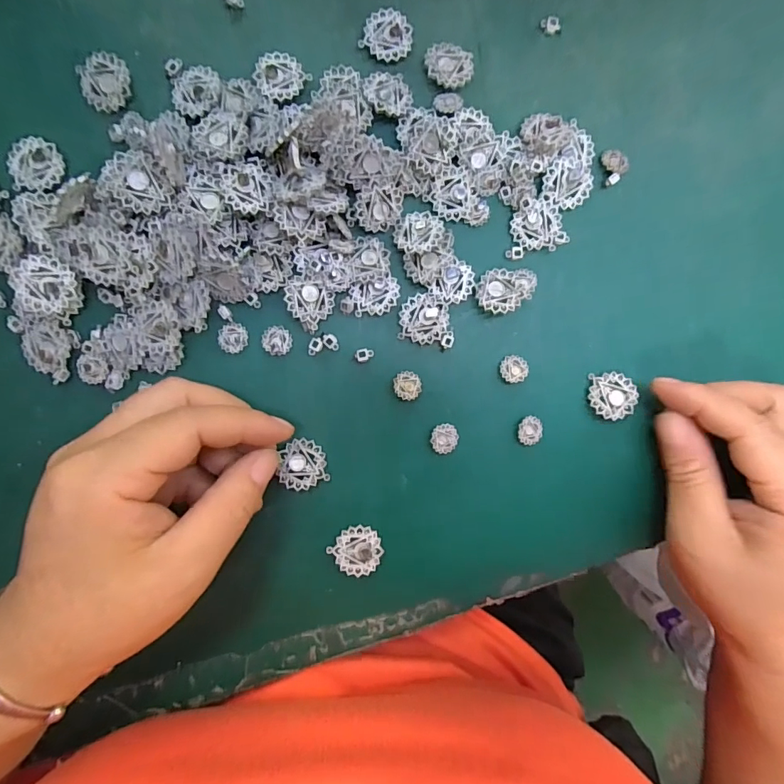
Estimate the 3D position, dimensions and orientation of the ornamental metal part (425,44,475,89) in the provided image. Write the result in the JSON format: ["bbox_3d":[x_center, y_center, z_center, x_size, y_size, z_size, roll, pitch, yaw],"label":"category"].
[{"bbox_3d":[0.028,-0.155,0.215,0.023,0.006,0.021,-2,91,-4],"label":"ornamental metal part"}]

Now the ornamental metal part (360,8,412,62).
[{"bbox_3d":[-0.002,-0.167,0.214,0.022,0.004,0.022,0,91,-4],"label":"ornamental metal part"}]

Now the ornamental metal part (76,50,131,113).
[{"bbox_3d":[-0.129,-0.139,0.204,0.021,0.004,0.023,-2,91,-4],"label":"ornamental metal part"}]

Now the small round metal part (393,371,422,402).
[{"bbox_3d":[0.008,-0.003,0.218,0.013,0.004,0.013,-3,91,-4],"label":"small round metal part"}]

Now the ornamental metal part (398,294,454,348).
[{"bbox_3d":[0.017,-0.035,0.217,0.026,0.005,0.023,5,91,-4],"label":"ornamental metal part"}]

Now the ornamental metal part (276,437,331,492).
[{"bbox_3d":[-0.043,0.034,0.215,0.022,0.004,0.022,-10,85,-18],"label":"ornamental metal part"}]

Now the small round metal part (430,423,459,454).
[{"bbox_3d":[0.026,0.023,0.220,0.013,0.004,0.014,0,91,-4],"label":"small round metal part"}]

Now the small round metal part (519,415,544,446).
[{"bbox_3d":[0.068,0.019,0.223,0.013,0.004,0.014,0,91,-4],"label":"small round metal part"}]

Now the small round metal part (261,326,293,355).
[{"bbox_3d":[-0.054,-0.024,0.214,0.013,0.004,0.014,0,91,-4],"label":"small round metal part"}]

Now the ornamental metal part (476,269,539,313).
[{"bbox_3d":[0.055,-0.049,0.218,0.029,0.008,0.021,-3,92,-4],"label":"ornamental metal part"}]

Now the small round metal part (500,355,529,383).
[{"bbox_3d":[0.060,-0.011,0.222,0.014,0.004,0.013,0,91,-4],"label":"small round metal part"}]

